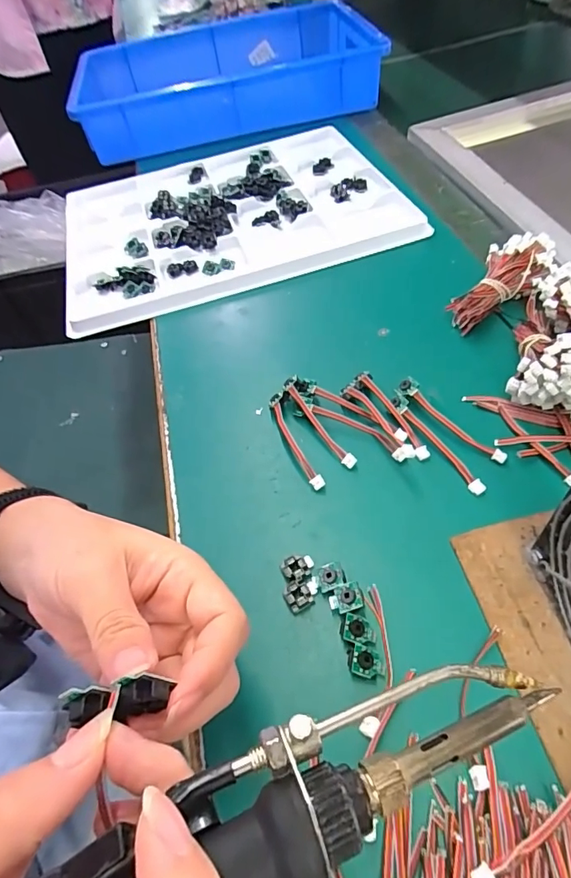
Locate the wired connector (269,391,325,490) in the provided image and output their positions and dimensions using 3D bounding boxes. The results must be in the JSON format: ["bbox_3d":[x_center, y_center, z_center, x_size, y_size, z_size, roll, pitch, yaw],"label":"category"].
[{"bbox_3d":[0.006,0.000,0.332,0.011,0.014,0.082,-16,51,-12],"label":"wired connector"}]

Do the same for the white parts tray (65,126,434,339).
[{"bbox_3d":[-0.068,-0.259,0.531,0.355,0.027,0.290,-21,52,-6],"label":"white parts tray"}]

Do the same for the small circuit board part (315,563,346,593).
[{"bbox_3d":[0.025,0.079,0.269,0.015,0.008,0.013,-12,50,-9],"label":"small circuit board part"}]

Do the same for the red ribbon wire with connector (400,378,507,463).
[{"bbox_3d":[0.112,-0.014,0.325,0.013,0.011,0.085,-32,56,-23],"label":"red ribbon wire with connector"}]

